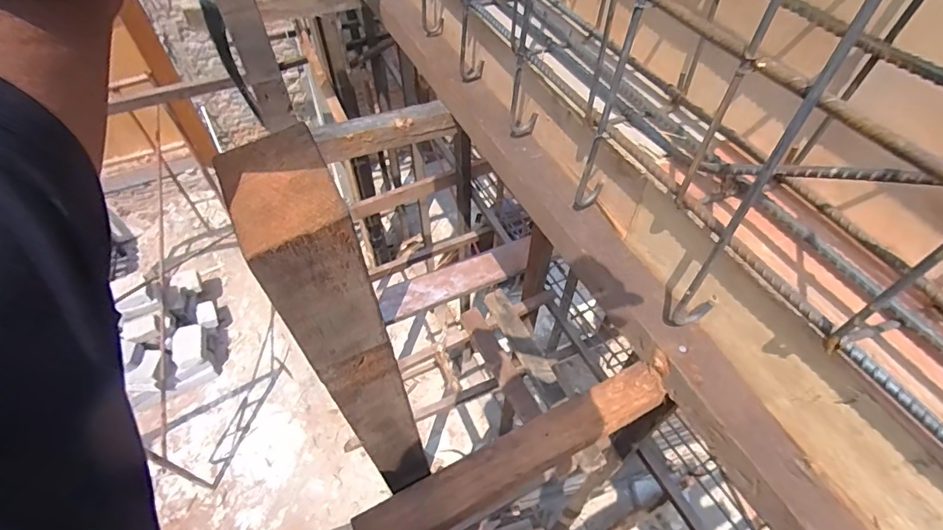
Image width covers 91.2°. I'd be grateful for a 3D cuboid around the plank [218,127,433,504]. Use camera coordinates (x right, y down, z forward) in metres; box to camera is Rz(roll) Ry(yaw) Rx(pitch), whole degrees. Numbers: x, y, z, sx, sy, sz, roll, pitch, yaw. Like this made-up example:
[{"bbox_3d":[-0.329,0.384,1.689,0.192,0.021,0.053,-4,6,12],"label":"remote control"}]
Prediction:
[{"bbox_3d":[-0.084,0.070,0.327,0.055,0.334,0.081,-26,57,-19],"label":"plank"}]

